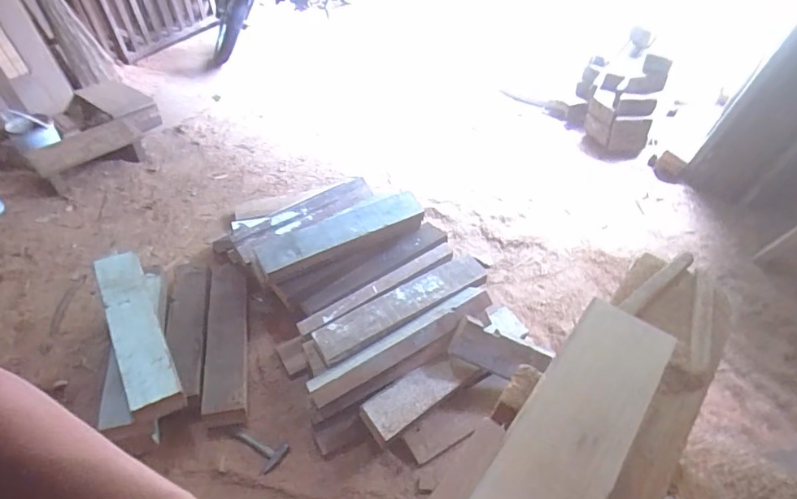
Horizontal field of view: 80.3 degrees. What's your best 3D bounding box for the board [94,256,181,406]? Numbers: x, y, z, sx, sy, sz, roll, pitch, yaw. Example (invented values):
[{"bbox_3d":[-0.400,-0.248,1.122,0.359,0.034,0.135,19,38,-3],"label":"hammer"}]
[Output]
[{"bbox_3d":[-0.731,0.198,1.306,0.119,0.027,0.530,-13,52,-34],"label":"board"}]

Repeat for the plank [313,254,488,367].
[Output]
[{"bbox_3d":[0.014,0.163,1.419,0.556,0.035,0.132,-25,58,-17],"label":"plank"}]

